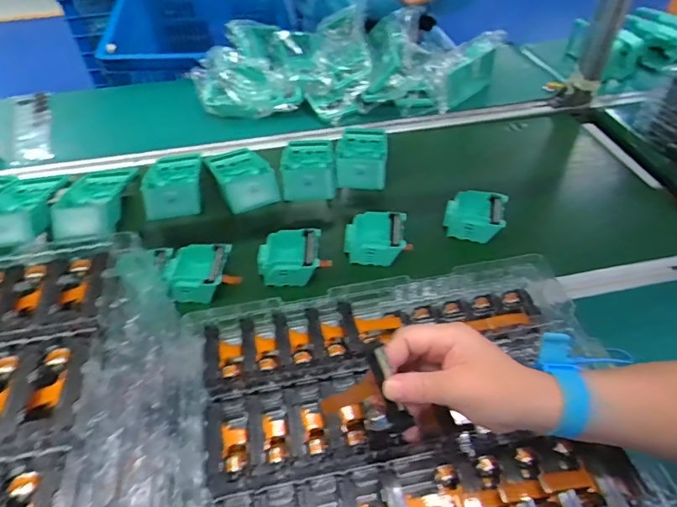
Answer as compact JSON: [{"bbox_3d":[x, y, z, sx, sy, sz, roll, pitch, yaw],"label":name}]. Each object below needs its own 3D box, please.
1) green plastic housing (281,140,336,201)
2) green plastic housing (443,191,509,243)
[{"bbox_3d":[-0.052,-0.155,0.786,0.088,0.042,0.174,-3,46,-1],"label":"green plastic housing"},{"bbox_3d":[0.202,-0.058,0.697,0.082,0.036,0.090,12,48,13],"label":"green plastic housing"}]

